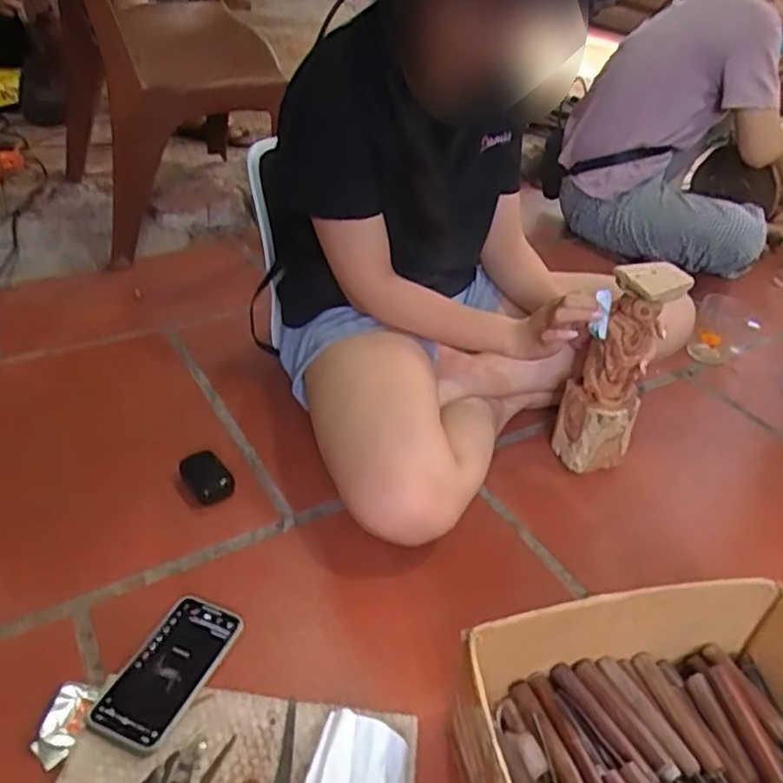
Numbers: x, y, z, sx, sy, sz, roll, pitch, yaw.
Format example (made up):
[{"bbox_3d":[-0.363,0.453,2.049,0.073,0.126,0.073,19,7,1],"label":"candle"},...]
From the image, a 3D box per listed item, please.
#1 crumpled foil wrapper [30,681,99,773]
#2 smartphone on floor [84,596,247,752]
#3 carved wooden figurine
[{"bbox_3d":[-0.308,0.310,0.635,0.038,0.009,0.078,7,37,4],"label":"crumpled foil wrapper"},{"bbox_3d":[-0.223,0.280,0.684,0.080,0.018,0.162,17,39,17],"label":"smartphone on floor"},{"bbox_3d":[0.296,-0.019,0.902,0.101,0.306,0.058,7,37,4],"label":"carved wooden figurine"}]

